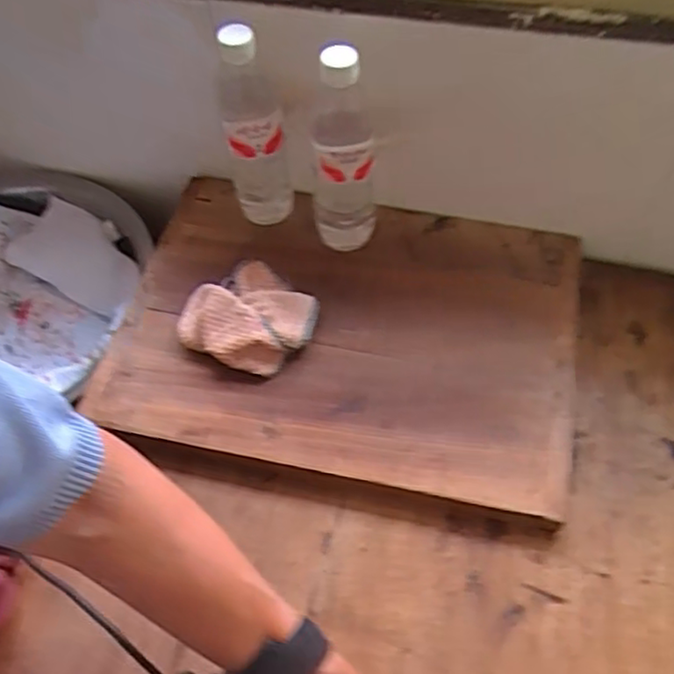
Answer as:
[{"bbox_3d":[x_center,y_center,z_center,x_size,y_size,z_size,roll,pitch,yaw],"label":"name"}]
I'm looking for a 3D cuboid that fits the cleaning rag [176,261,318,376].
[{"bbox_3d":[-0.090,-0.021,0.690,0.118,0.050,0.123,37,67,23],"label":"cleaning rag"}]

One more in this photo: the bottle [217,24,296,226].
[{"bbox_3d":[-0.090,-0.208,0.699,0.065,0.222,0.067,-14,59,-6],"label":"bottle"}]

